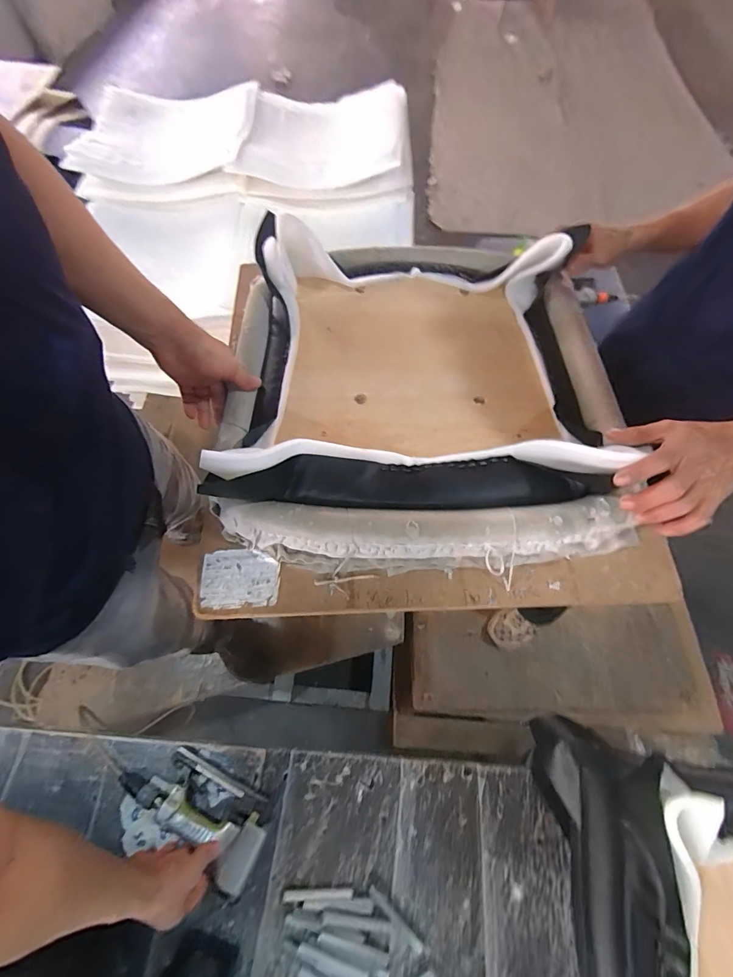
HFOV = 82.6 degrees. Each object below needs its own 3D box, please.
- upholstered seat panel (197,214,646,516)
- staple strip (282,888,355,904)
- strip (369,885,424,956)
[{"bbox_3d":[0.060,-0.183,0.584,0.472,0.089,0.437,1,64,0],"label":"upholstered seat panel"},{"bbox_3d":[-0.072,0.606,0.620,0.102,0.004,0.015,-3,62,0],"label":"staple strip"},{"bbox_3d":[0.043,0.633,0.612,0.103,0.004,0.014,40,70,20],"label":"strip"}]

